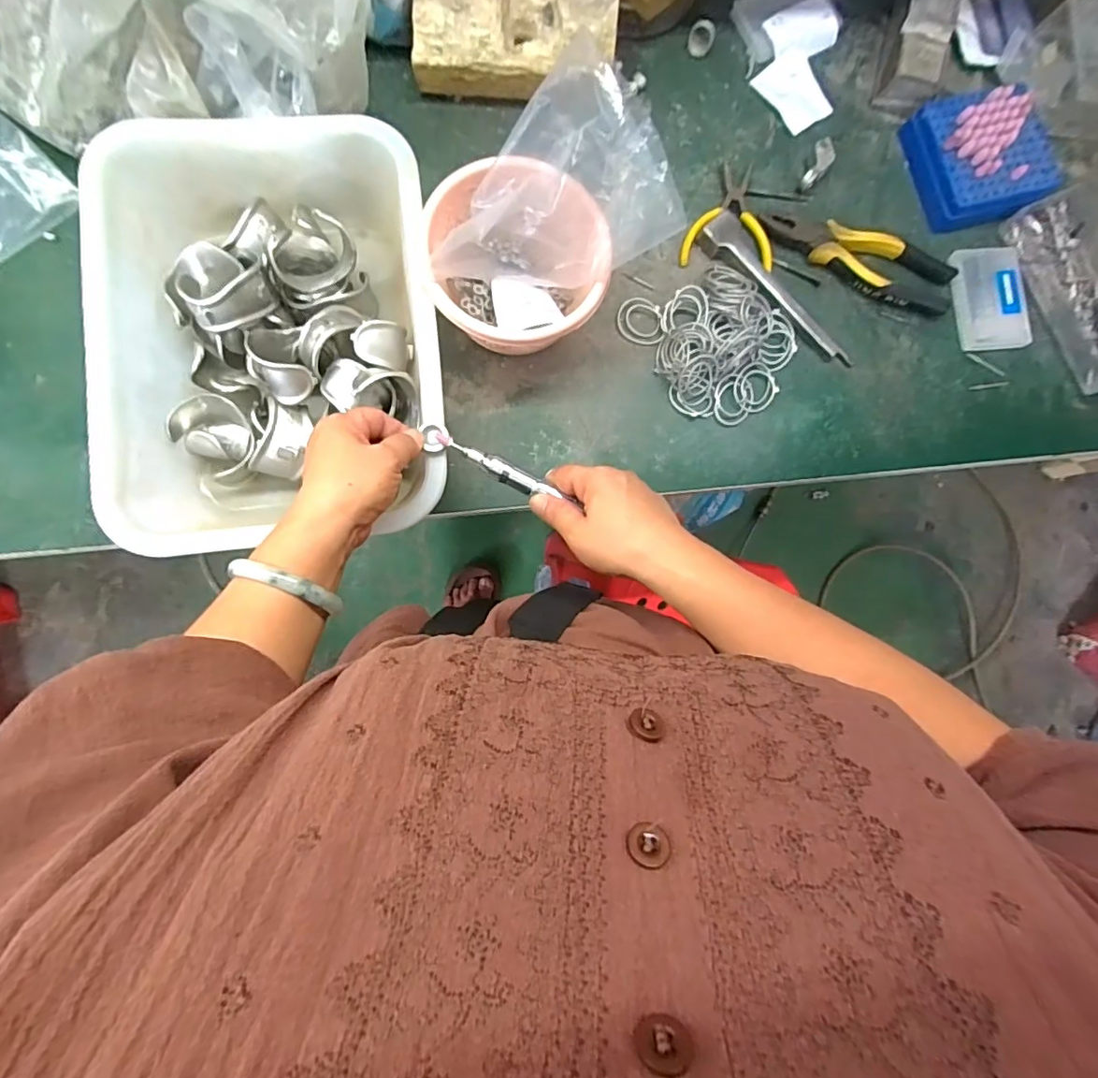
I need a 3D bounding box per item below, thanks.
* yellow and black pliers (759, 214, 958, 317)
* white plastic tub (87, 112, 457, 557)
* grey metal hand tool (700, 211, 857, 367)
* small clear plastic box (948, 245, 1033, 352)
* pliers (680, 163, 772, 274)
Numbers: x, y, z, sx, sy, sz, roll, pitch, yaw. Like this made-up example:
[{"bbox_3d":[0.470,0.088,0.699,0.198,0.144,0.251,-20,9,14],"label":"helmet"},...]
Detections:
[{"bbox_3d":[0.297,-0.268,0.527,0.190,0.020,0.062,12,85,-4],"label":"yellow and black pliers"},{"bbox_3d":[-0.216,-0.163,0.456,0.250,0.097,0.328,-4,86,-6],"label":"white plastic tub"},{"bbox_3d":[0.216,-0.230,0.518,0.040,0.016,0.184,-42,91,-7],"label":"grey metal hand tool"},{"bbox_3d":[0.433,-0.235,0.537,0.071,0.011,0.103,-9,87,-6],"label":"small clear plastic box"},{"bbox_3d":[0.175,-0.312,0.528,0.087,0.011,0.104,5,85,-5],"label":"pliers"}]

